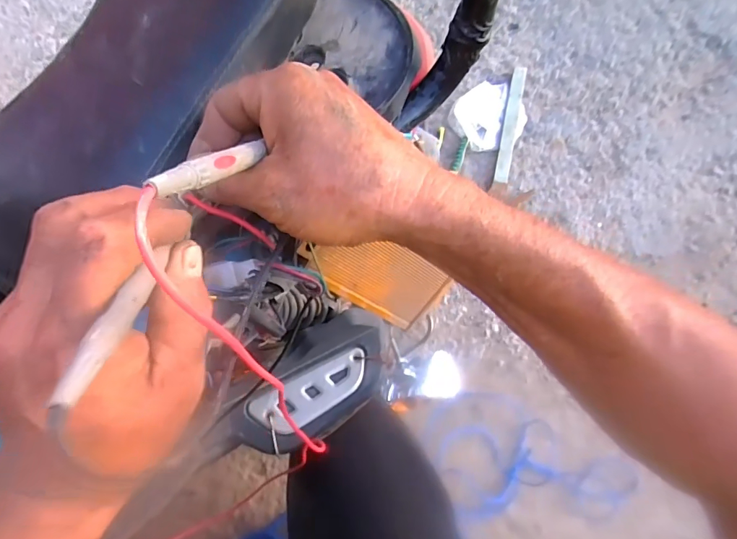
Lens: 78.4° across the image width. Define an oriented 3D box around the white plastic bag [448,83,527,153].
[{"bbox_3d":[0.249,-0.318,0.937,0.150,0.019,0.142,-36,72,-10],"label":"white plastic bag"}]

